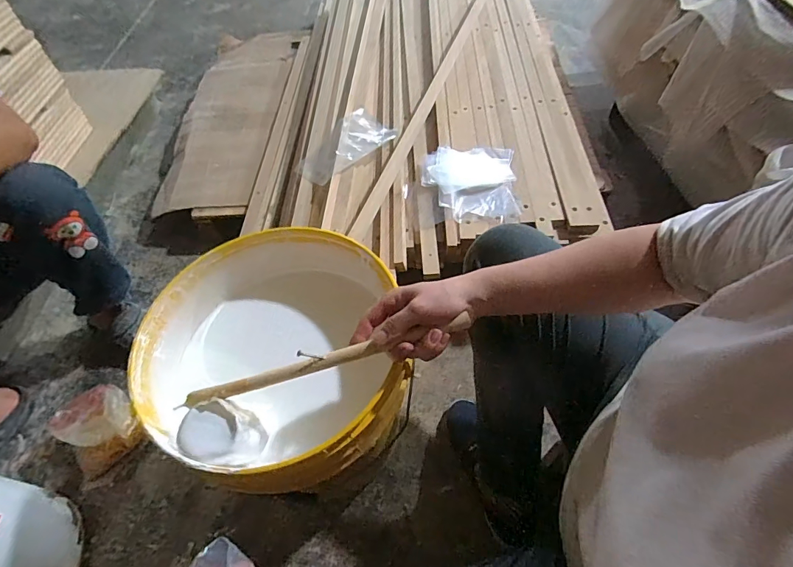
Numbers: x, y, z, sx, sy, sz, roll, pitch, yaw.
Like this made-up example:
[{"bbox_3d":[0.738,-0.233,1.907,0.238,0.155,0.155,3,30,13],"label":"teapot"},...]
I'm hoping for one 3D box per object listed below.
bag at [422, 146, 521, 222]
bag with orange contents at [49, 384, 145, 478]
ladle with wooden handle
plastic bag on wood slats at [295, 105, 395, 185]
[{"bbox_3d":[0.147,-0.216,0.825,0.180,0.032,0.193,-1,55,4],"label":"bag"},{"bbox_3d":[-0.547,0.270,0.774,0.130,0.077,0.134,-39,61,-20],"label":"bag with orange contents"},{"bbox_3d":[-0.072,0.098,0.439,0.312,0.061,0.076,-27,56,0],"label":"ladle with wooden handle"},{"bbox_3d":[-0.111,-0.304,0.889,0.117,0.029,0.224,35,65,25],"label":"plastic bag on wood slats"}]

